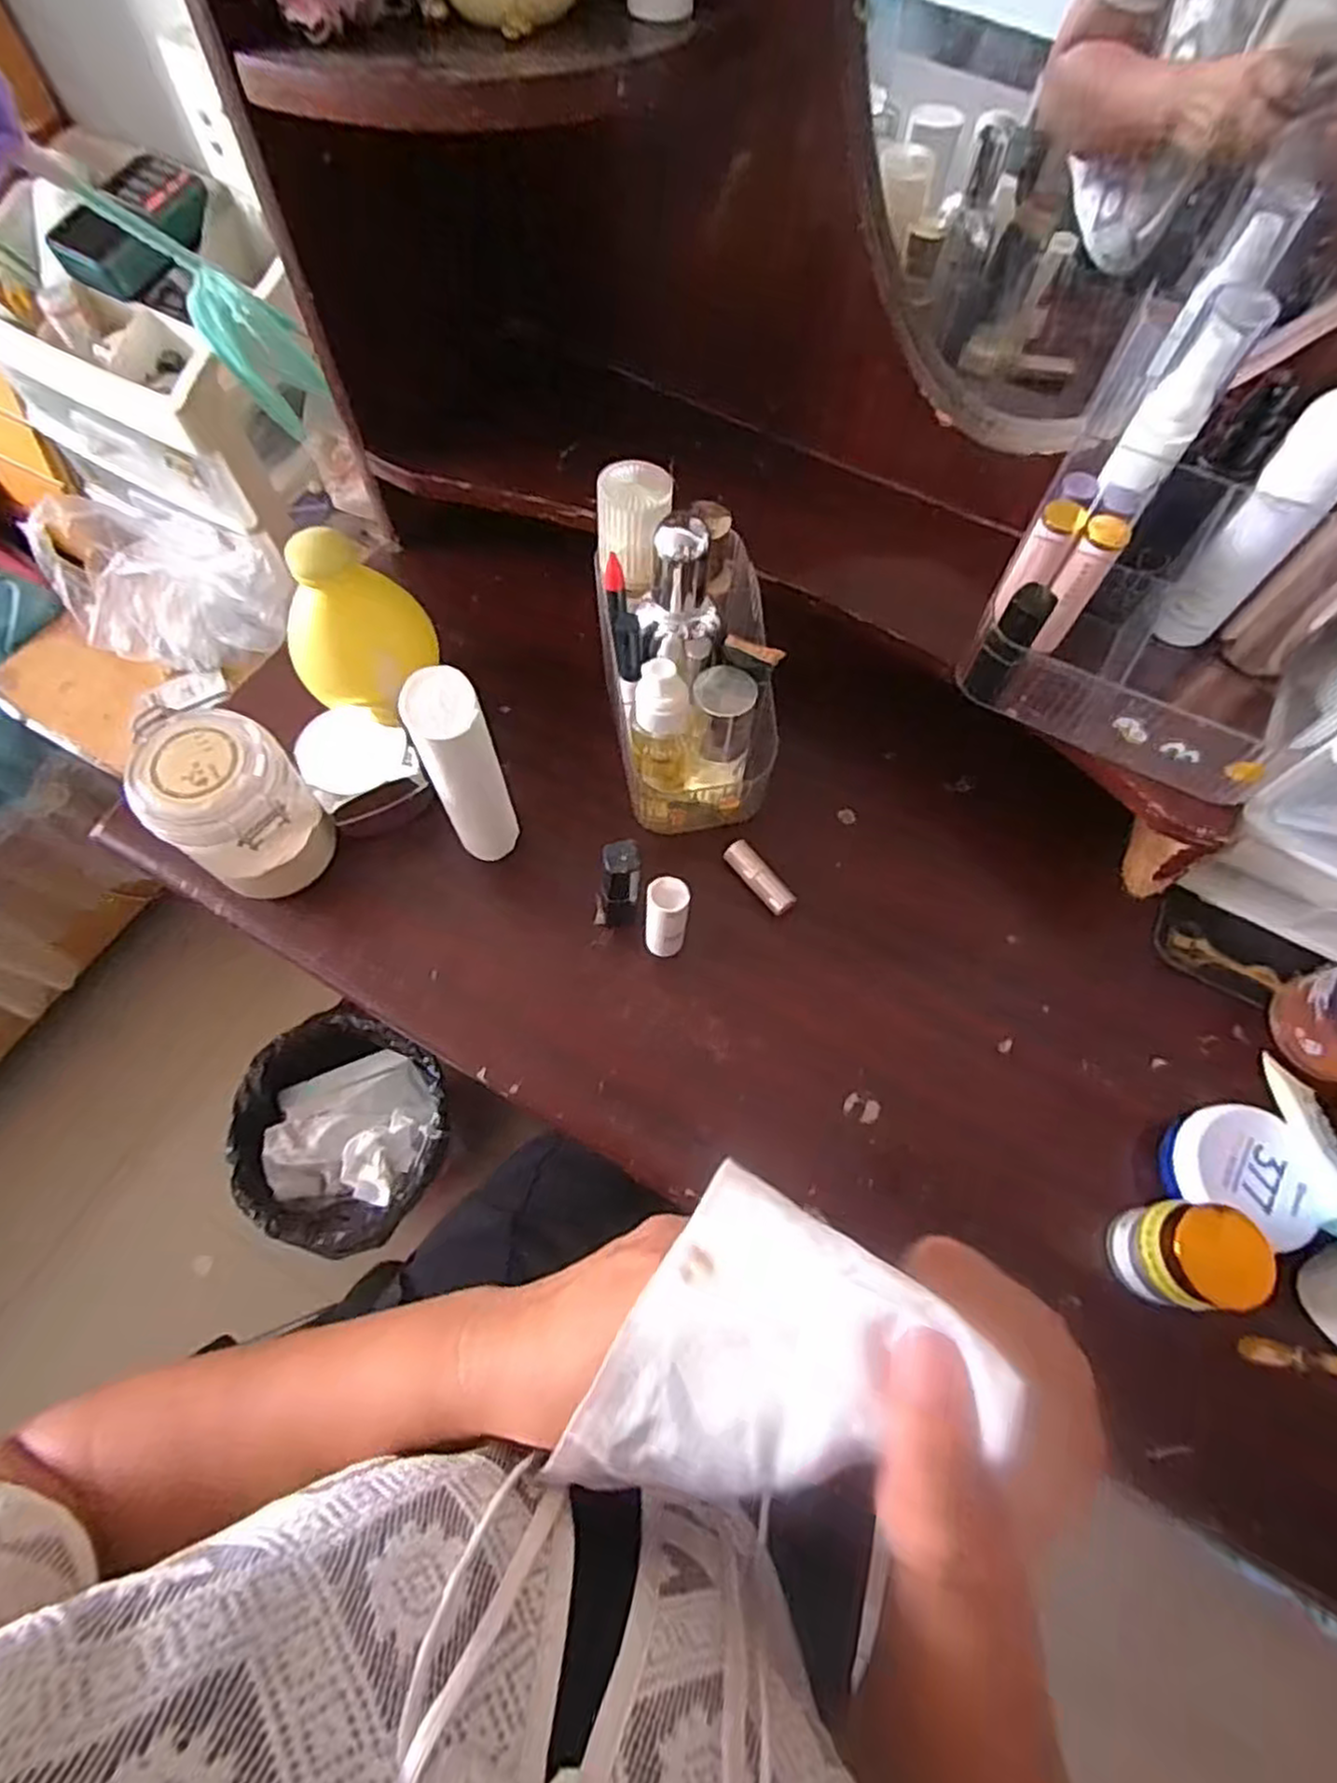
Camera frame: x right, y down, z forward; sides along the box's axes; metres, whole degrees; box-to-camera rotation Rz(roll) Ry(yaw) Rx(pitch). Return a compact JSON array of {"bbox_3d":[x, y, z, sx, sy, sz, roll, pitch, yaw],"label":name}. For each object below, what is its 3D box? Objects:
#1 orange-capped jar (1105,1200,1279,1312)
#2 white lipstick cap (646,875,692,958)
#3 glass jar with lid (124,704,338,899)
[{"bbox_3d":[0.255,0.180,0.368,0.046,0.067,0.045,1,67,-2],"label":"orange-capped jar"},{"bbox_3d":[-0.001,0.017,0.426,0.023,0.074,0.023,1,67,-2],"label":"white lipstick cap"},{"bbox_3d":[-0.250,-0.047,0.430,0.084,0.105,0.069,30,70,10],"label":"glass jar with lid"}]

